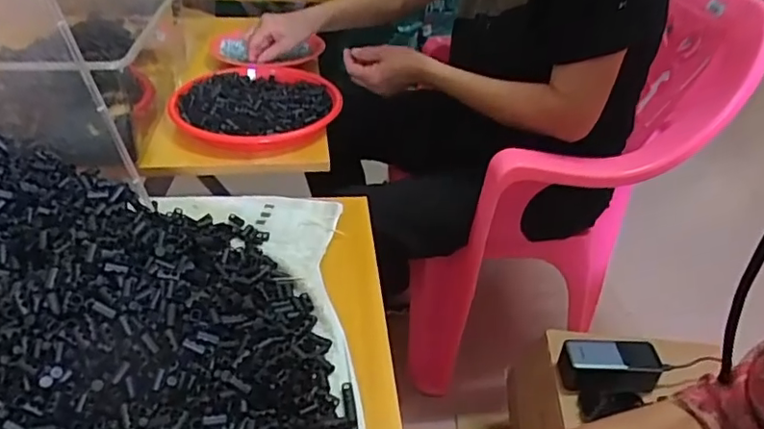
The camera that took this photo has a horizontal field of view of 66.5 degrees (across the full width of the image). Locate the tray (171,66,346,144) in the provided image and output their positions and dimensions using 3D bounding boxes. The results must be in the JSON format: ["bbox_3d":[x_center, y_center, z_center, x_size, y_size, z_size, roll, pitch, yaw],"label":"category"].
[{"bbox_3d":[-0.182,-0.163,0.868,0.232,0.040,0.240,3,36,-2],"label":"tray"}]

